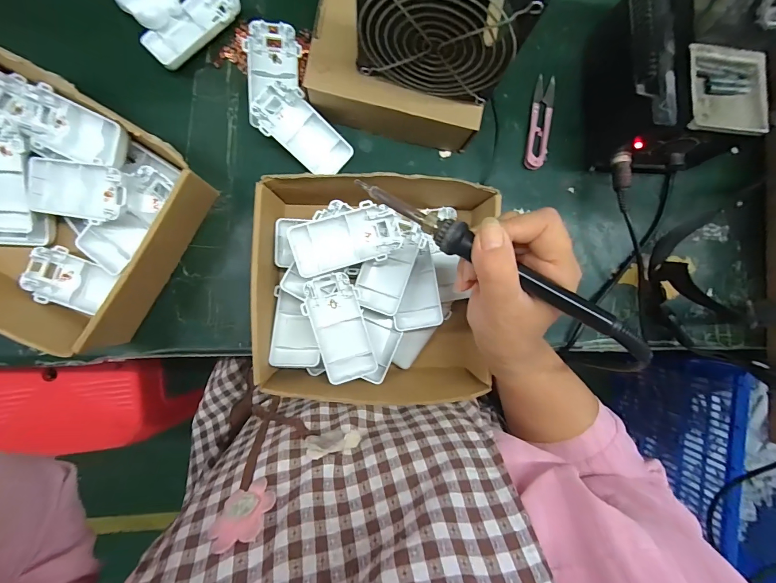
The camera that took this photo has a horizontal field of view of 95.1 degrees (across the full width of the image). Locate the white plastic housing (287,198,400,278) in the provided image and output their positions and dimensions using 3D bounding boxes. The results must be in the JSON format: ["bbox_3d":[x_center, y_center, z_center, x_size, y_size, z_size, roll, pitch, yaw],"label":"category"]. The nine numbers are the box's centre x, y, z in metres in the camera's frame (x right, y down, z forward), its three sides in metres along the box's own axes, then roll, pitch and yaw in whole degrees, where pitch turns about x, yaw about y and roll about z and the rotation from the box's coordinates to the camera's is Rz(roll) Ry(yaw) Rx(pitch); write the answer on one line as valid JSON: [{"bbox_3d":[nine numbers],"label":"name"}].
[{"bbox_3d":[-0.036,-0.046,0.315,0.094,0.016,0.048,-16,92,-6],"label":"white plastic housing"}]

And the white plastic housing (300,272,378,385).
[{"bbox_3d":[-0.044,0.033,0.319,0.047,0.014,0.095,-20,92,-6],"label":"white plastic housing"}]

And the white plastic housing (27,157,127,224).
[{"bbox_3d":[-0.262,-0.085,0.301,0.094,0.016,0.046,8,89,10],"label":"white plastic housing"}]

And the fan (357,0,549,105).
[{"bbox_3d":[0.039,-0.203,0.262,0.116,0.115,0.046,12,88,-6],"label":"fan"}]

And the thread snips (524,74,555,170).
[{"bbox_3d":[0.167,-0.184,0.384,0.024,0.010,0.104,11,89,-6],"label":"thread snips"}]

